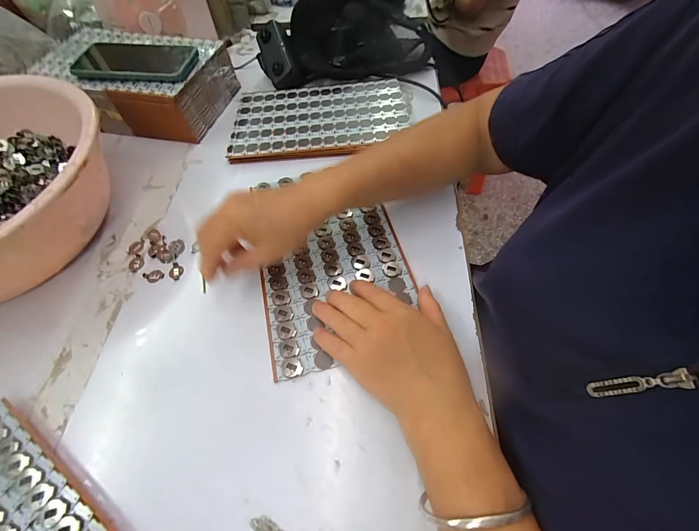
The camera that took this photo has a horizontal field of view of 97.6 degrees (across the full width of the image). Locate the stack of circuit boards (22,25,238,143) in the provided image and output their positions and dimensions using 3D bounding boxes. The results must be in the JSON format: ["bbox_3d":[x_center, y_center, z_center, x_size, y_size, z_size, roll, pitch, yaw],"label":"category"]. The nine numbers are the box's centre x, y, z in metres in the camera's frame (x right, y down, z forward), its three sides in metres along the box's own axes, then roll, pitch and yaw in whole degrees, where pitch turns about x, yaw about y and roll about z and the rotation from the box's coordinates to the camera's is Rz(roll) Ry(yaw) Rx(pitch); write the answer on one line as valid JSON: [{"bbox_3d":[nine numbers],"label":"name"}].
[{"bbox_3d":[-0.331,-0.288,0.475,0.270,0.066,0.159,13,60,10],"label":"stack of circuit boards"}]

